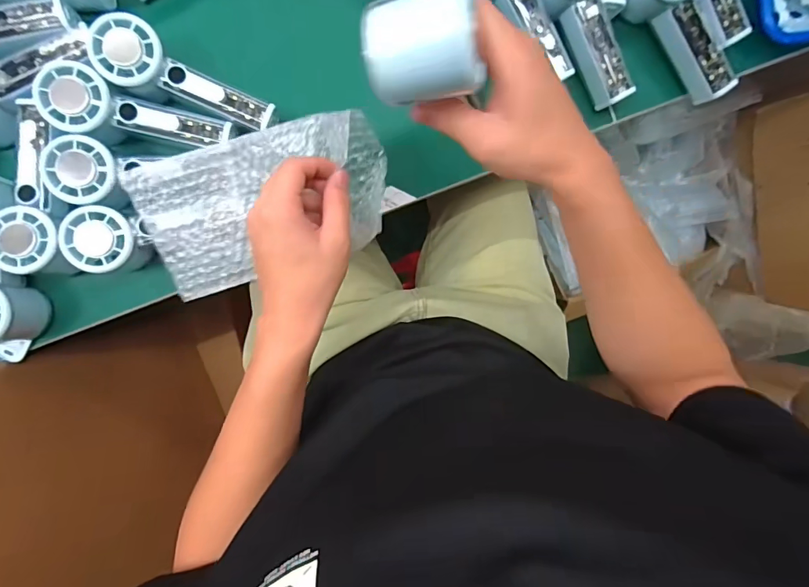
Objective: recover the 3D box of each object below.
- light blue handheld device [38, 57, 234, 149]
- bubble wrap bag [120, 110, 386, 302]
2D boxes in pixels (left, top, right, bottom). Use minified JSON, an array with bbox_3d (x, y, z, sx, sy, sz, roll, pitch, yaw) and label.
[{"bbox_3d":[-0.238,-0.160,0.391,0.152,0.048,0.056,8,93,-19],"label":"light blue handheld device"},{"bbox_3d":[-0.120,-0.080,0.368,0.211,0.070,0.120,-16,94,-3],"label":"bubble wrap bag"}]

